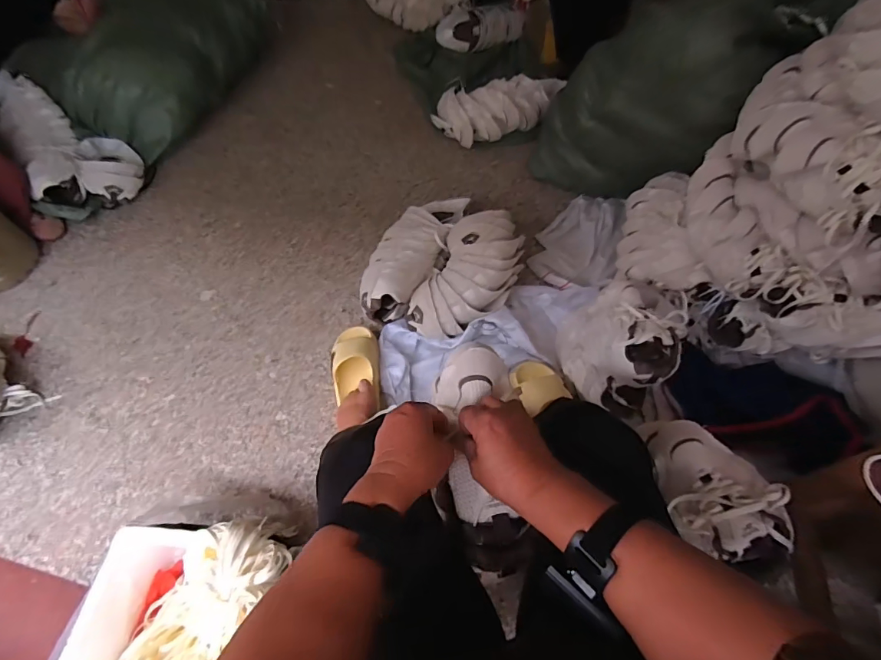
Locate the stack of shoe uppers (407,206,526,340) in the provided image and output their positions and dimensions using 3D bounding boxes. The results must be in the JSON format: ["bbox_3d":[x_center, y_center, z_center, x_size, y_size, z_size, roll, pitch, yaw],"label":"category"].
[{"bbox_3d":[0.071,-0.133,1.006,0.190,0.144,0.340,23,61,15],"label":"stack of shoe uppers"}]

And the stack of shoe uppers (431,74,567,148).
[{"bbox_3d":[0.193,-0.698,1.372,0.408,0.112,0.172,-14,59,-7],"label":"stack of shoe uppers"}]

